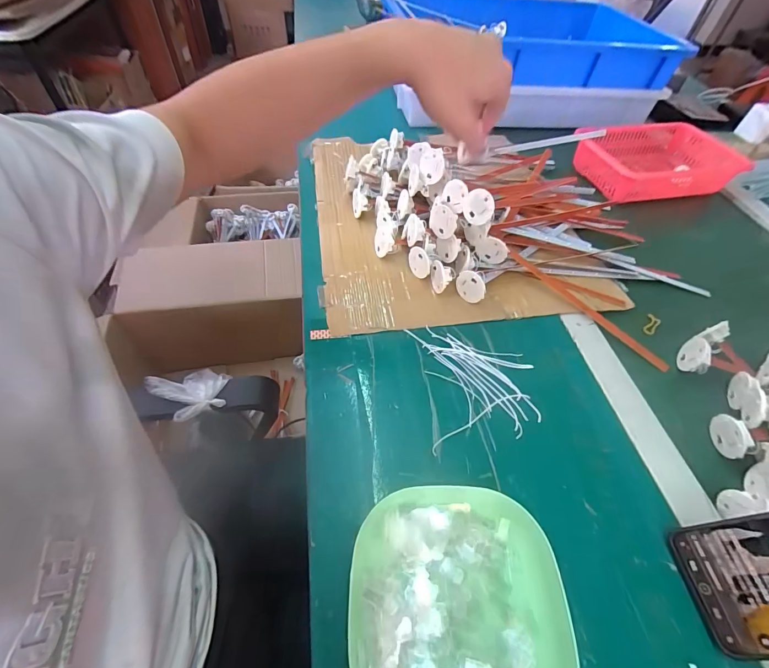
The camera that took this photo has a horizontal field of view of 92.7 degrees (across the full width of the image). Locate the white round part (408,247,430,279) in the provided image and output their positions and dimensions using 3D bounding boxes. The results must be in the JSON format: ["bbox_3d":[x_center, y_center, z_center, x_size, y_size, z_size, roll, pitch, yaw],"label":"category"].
[{"bbox_3d":[0.045,-0.090,0.460,0.014,0.040,0.035,-30,59,-32],"label":"white round part"}]

